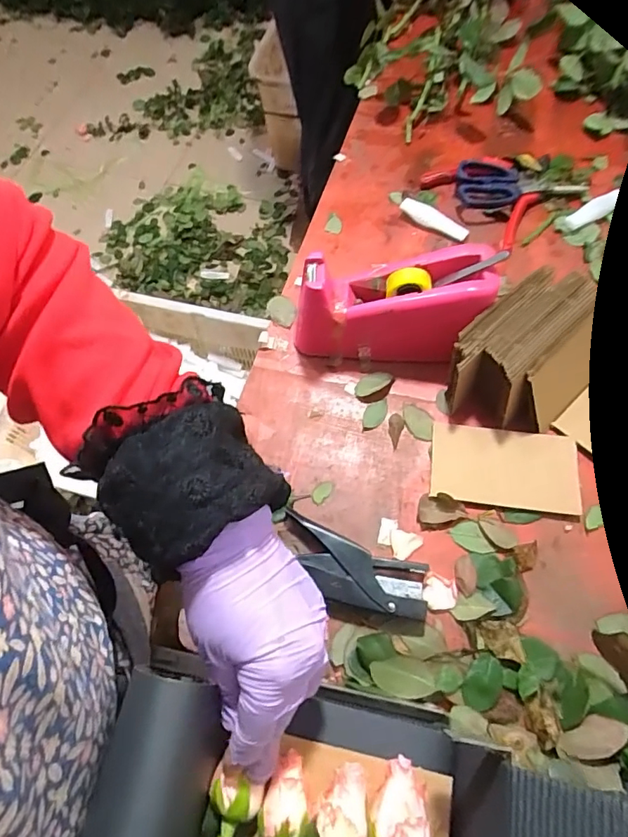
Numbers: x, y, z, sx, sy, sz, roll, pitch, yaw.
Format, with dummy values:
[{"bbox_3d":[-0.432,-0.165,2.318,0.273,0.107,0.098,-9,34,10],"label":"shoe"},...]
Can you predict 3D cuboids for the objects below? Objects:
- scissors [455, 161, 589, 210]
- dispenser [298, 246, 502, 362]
[{"bbox_3d":[0.262,-0.295,0.636,0.157,0.025,0.063,17,66,11],"label":"scissors"},{"bbox_3d":[0.078,-0.113,0.515,0.194,0.102,0.079,-2,64,2],"label":"dispenser"}]

